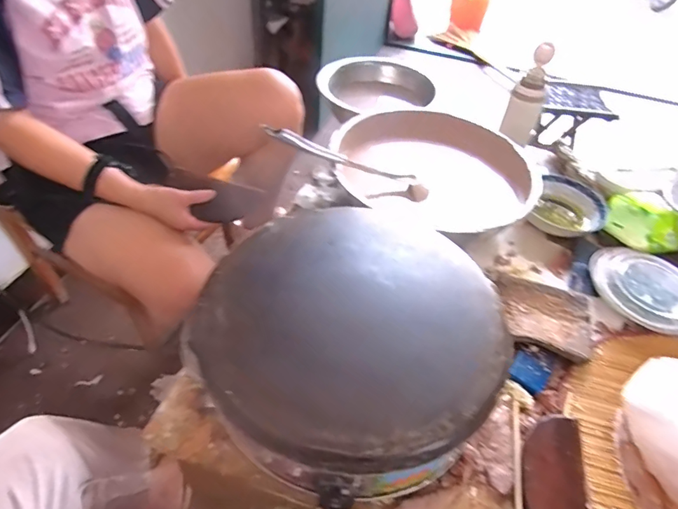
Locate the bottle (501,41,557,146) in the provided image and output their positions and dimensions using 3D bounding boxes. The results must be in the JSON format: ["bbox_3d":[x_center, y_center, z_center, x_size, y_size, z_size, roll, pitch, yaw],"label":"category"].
[{"bbox_3d":[0.421,-0.350,1.007,0.071,0.190,0.064,22,49,14],"label":"bottle"}]

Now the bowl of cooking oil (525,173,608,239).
[{"bbox_3d":[0.464,-0.100,0.924,0.125,0.053,0.142,23,50,16],"label":"bowl of cooking oil"}]

